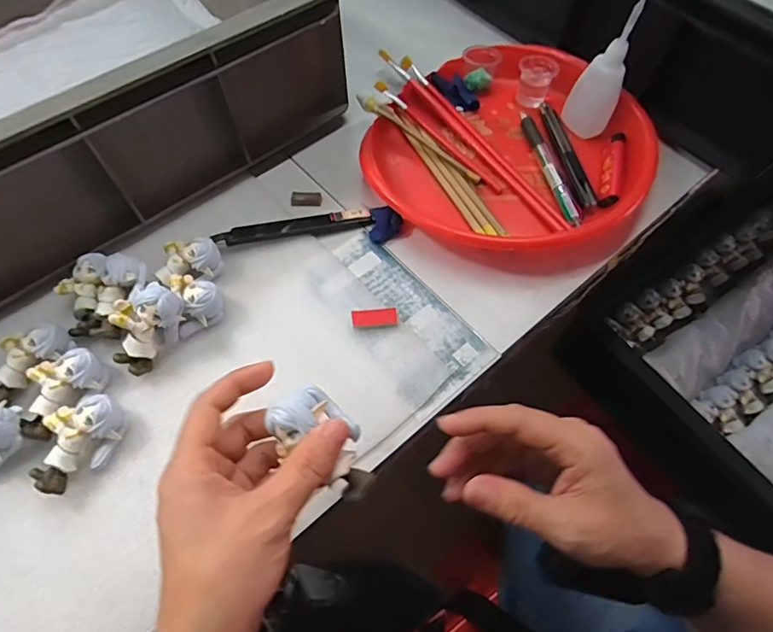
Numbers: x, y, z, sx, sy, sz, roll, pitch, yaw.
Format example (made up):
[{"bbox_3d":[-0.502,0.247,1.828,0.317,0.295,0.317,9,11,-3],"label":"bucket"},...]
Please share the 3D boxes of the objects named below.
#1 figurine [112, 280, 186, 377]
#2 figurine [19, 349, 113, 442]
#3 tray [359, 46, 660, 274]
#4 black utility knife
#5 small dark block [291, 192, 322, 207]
[{"bbox_3d":[-0.170,0.008,0.337,0.030,0.047,0.057,32,66,16],"label":"figurine"},{"bbox_3d":[-0.224,0.051,0.324,0.039,0.026,0.060,27,65,14],"label":"figurine"},{"bbox_3d":[0.108,-0.145,0.429,0.235,0.040,0.230,38,67,18],"label":"tray"},{"bbox_3d":[-0.076,-0.075,0.402,0.128,0.014,0.015,-11,62,-6],"label":"black utility knife"},{"bbox_3d":[-0.072,-0.106,0.427,0.027,0.004,0.015,-3,61,-2],"label":"small dark block"}]

